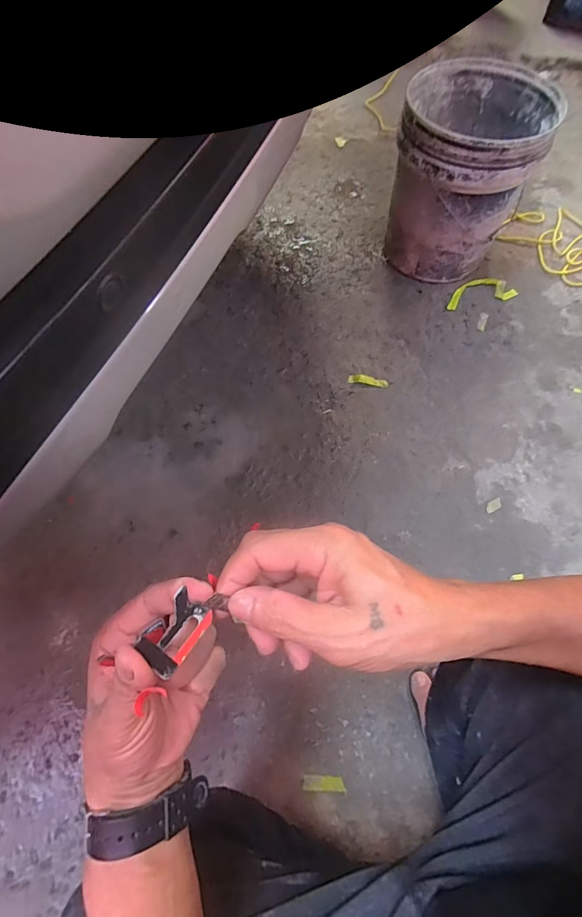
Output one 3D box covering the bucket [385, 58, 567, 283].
[{"bbox_3d":[0.358,-0.599,0.891,0.267,0.318,0.267,0,64,-1],"label":"bucket"}]

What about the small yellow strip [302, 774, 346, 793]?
[{"bbox_3d":[0.048,0.469,0.582,0.060,0.004,0.019,2,64,0],"label":"small yellow strip"}]

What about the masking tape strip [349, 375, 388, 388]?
[{"bbox_3d":[0.166,-0.168,0.869,0.084,0.009,0.020,9,65,3],"label":"masking tape strip"}]

